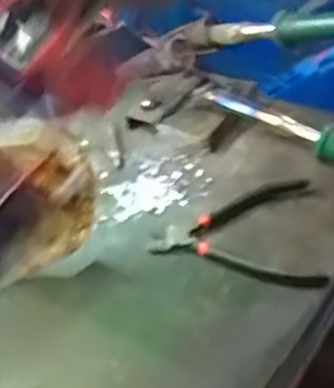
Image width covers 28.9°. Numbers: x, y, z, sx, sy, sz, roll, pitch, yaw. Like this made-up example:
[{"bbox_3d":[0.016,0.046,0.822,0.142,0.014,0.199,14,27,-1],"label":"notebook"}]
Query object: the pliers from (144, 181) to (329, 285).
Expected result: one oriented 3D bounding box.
[{"bbox_3d":[0.074,0.023,0.557,0.137,0.009,0.125,9,43,17],"label":"pliers"}]

